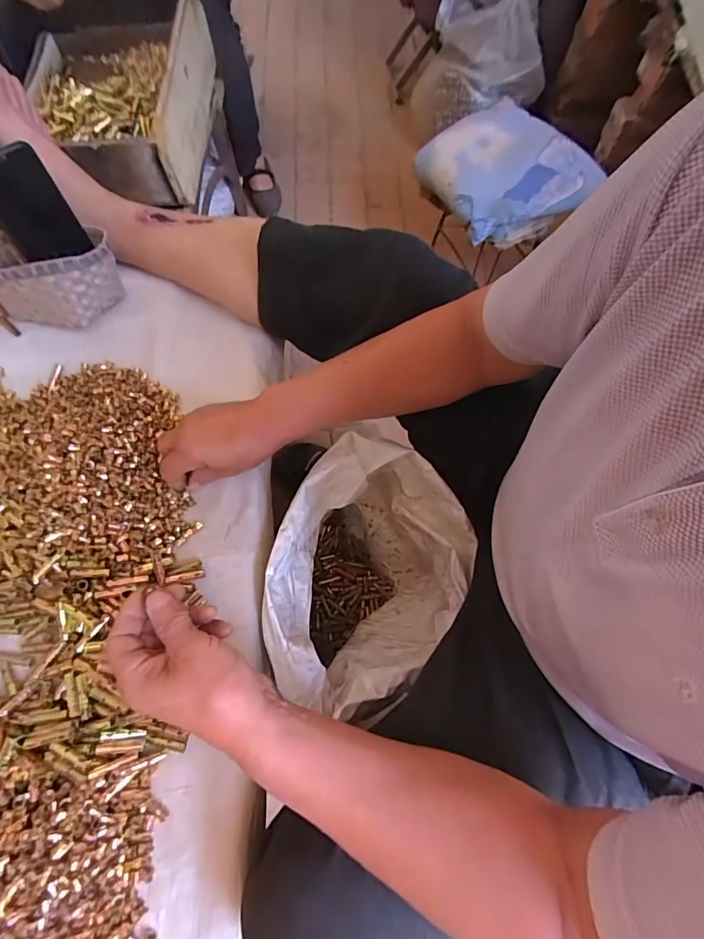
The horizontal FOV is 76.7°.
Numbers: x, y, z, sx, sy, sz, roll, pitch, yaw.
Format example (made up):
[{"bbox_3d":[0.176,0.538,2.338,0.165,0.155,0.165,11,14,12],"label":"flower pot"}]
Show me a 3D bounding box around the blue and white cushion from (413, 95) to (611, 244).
[{"bbox_3d":[0.386,-0.798,1.160,0.387,0.101,0.379,-25,71,-11],"label":"blue and white cushion"}]

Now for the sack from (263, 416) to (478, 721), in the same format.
[{"bbox_3d":[0.023,0.165,0.655,0.221,0.387,0.303,26,70,8],"label":"sack"}]

